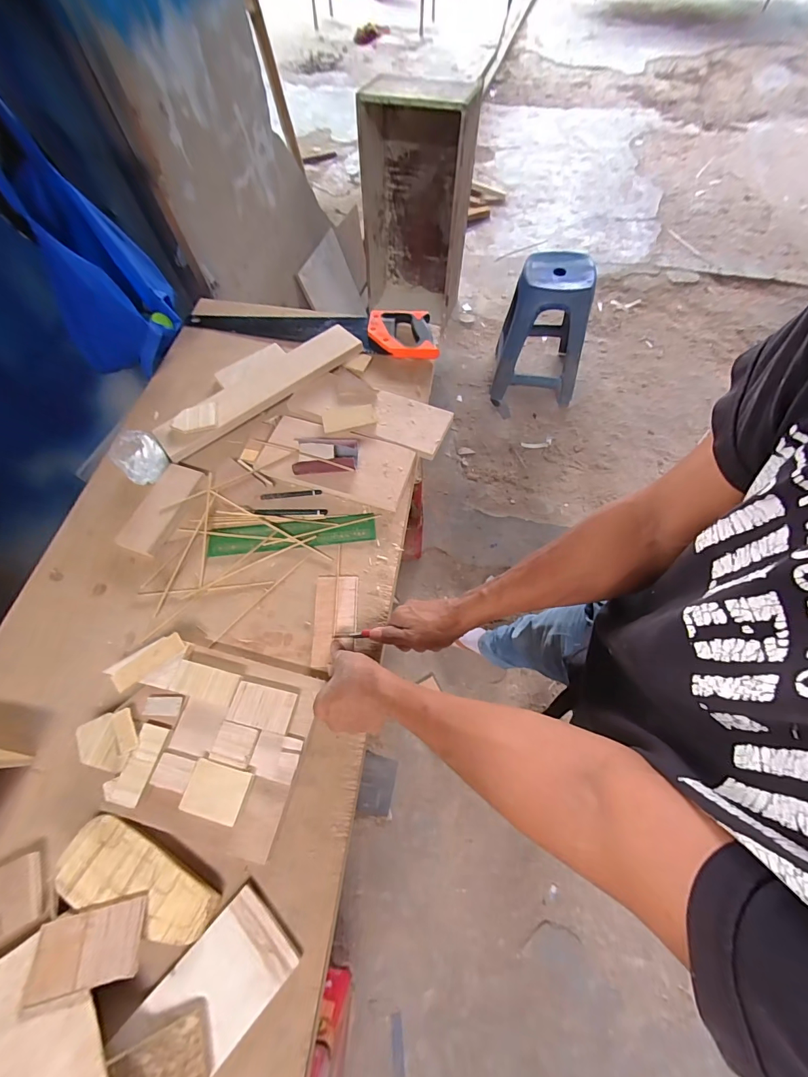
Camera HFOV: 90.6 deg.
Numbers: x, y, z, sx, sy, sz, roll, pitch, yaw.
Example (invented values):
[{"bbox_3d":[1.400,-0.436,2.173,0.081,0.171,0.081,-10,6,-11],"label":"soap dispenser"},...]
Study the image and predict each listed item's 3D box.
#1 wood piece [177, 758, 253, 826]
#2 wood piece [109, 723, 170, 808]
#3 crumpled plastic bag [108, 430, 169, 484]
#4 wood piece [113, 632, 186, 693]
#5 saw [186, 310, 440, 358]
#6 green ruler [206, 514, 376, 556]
[{"bbox_3d":[-0.209,0.285,0.451,0.067,0.016,0.052,12,64,8],"label":"wood piece"},{"bbox_3d":[-0.301,0.257,0.456,0.032,0.004,0.080,12,60,2],"label":"wood piece"},{"bbox_3d":[-0.429,-0.131,0.651,0.070,0.047,0.068,-42,70,-17],"label":"crumpled plastic bag"},{"bbox_3d":[-0.321,0.156,0.505,0.085,0.005,0.030,-40,80,-21],"label":"wood piece"},{"bbox_3d":[-0.186,-0.429,0.812,0.502,0.027,0.117,3,64,3],"label":"saw"},{"bbox_3d":[-0.171,-0.007,0.619,0.250,0.007,0.047,-7,65,-4],"label":"green ruler"}]

